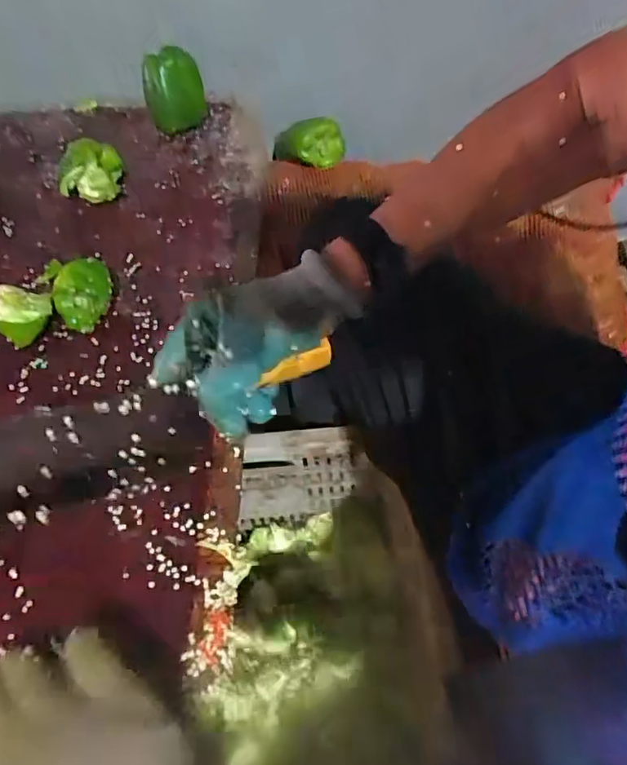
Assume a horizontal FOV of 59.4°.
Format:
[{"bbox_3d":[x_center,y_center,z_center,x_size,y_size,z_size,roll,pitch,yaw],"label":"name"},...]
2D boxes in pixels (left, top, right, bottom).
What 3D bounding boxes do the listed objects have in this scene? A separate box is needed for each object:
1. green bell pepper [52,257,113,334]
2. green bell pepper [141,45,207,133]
[{"bbox_3d":[-0.235,-0.092,0.561,0.064,0.055,0.054,-20,57,-10],"label":"green bell pepper"},{"bbox_3d":[-0.187,-0.389,0.738,0.078,0.100,0.063,-16,55,-7],"label":"green bell pepper"}]

